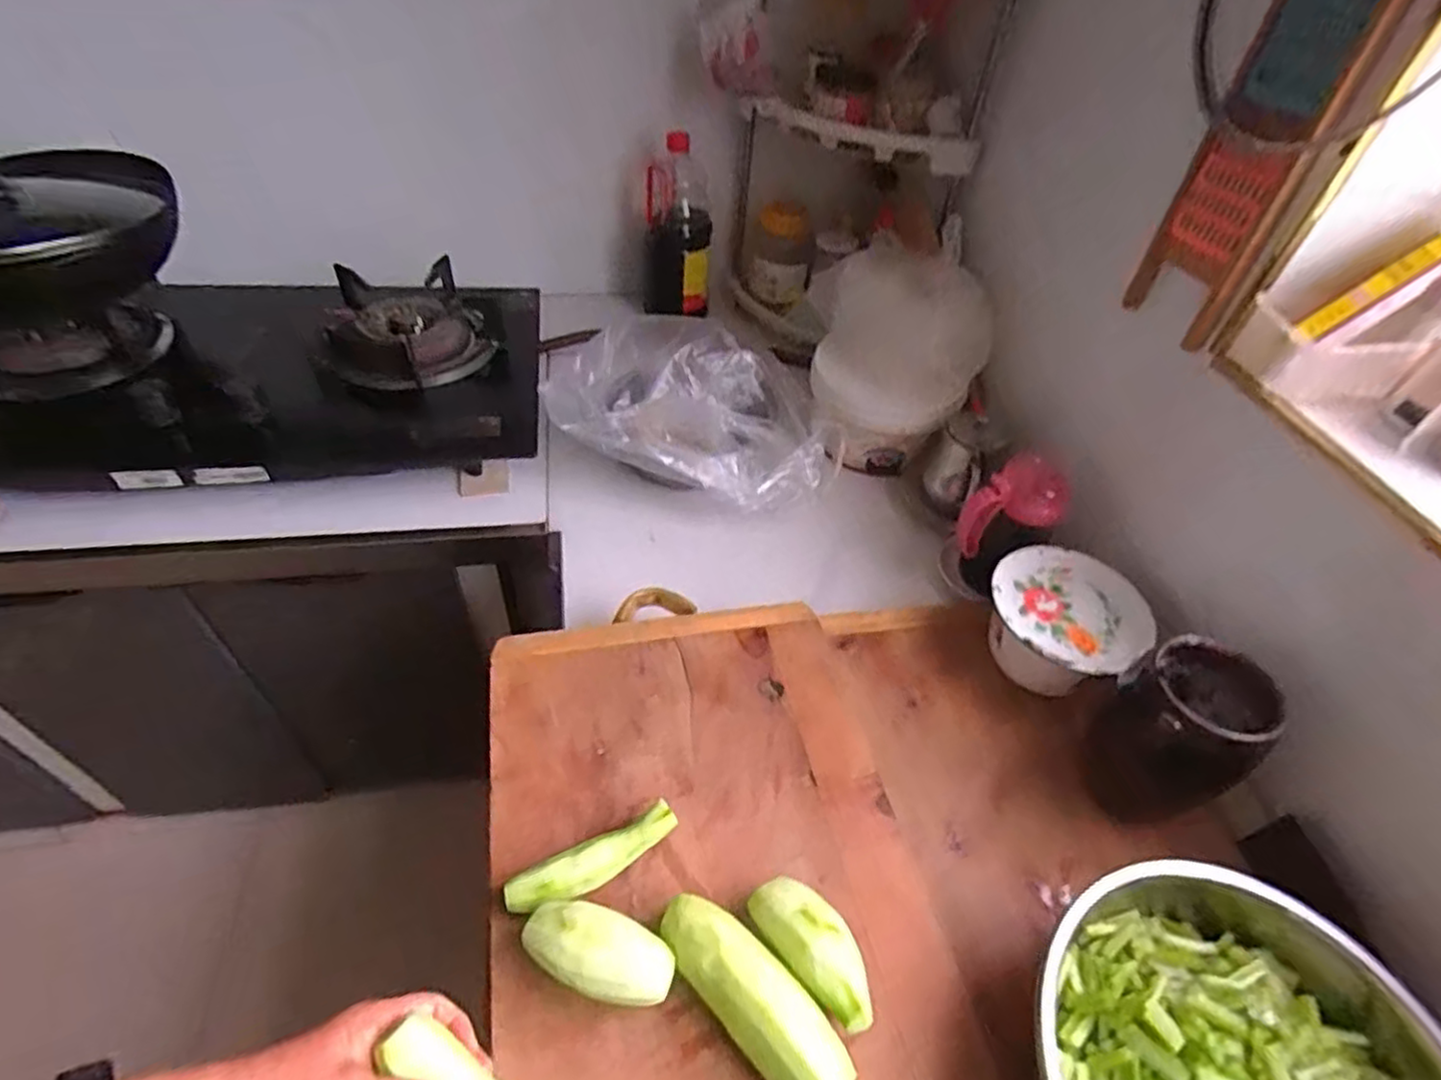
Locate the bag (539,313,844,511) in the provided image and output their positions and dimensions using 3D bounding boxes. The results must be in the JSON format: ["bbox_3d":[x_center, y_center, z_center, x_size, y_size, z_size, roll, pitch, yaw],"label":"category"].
[{"bbox_3d":[-0.030,-0.165,0.864,0.355,0.089,0.218,15,46,8],"label":"bag"}]

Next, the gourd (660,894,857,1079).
[{"bbox_3d":[0.020,0.289,0.439,0.142,0.052,0.050,38,53,26],"label":"gourd"}]

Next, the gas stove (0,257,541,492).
[{"bbox_3d":[-0.615,-0.219,0.881,0.737,0.101,0.371,-2,46,-9],"label":"gas stove"}]

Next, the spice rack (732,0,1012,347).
[{"bbox_3d":[0.183,-0.569,1.016,0.311,0.519,0.198,11,46,4],"label":"spice rack"}]

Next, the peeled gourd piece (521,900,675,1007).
[{"bbox_3d":[-0.079,0.268,0.451,0.096,0.045,0.046,15,46,8],"label":"peeled gourd piece"}]

